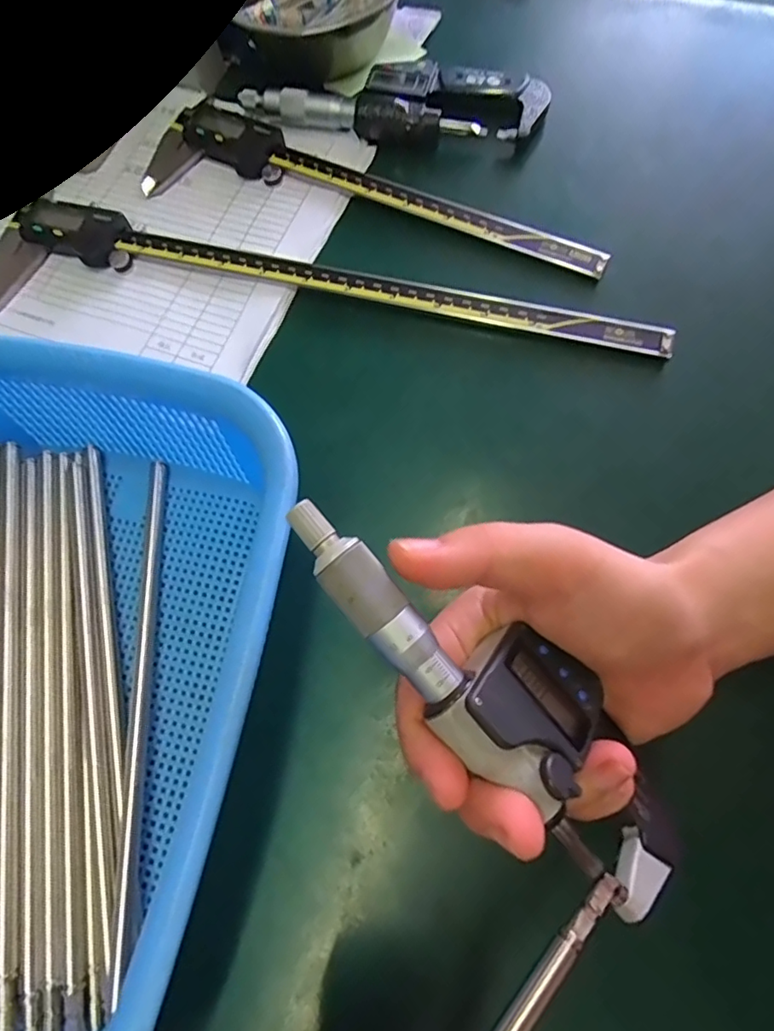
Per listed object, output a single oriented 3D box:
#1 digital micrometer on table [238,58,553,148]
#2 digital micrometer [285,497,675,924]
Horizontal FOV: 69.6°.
[{"bbox_3d":[0.005,-0.256,0.345,0.183,0.019,0.050,5,71,5],"label":"digital micrometer on table"},{"bbox_3d":[0.029,0.055,0.174,0.158,0.026,0.048,39,44,1],"label":"digital micrometer"}]

